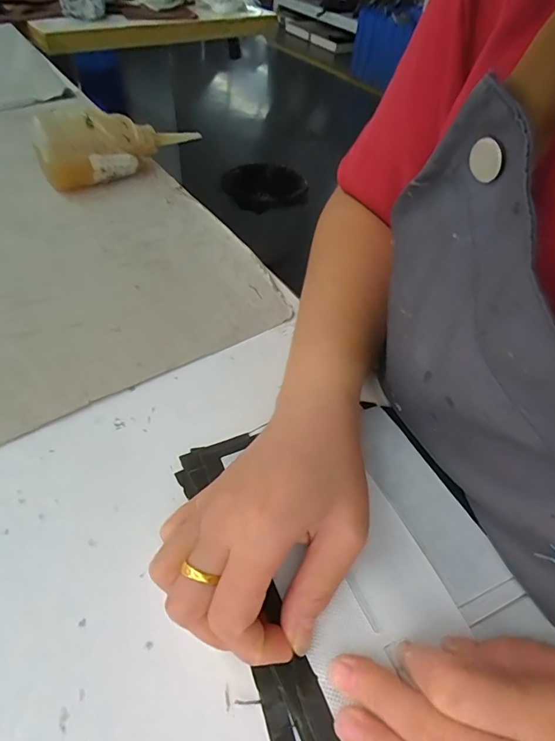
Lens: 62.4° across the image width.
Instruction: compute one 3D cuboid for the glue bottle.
[{"bbox_3d":[-0.165,-0.223,0.456,0.129,0.063,0.048,-16,51,-16],"label":"glue bottle"}]

